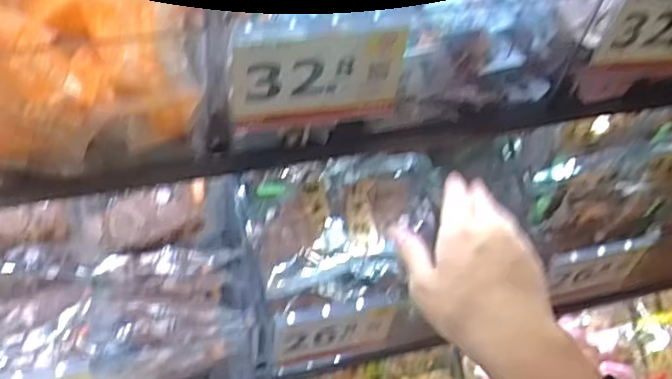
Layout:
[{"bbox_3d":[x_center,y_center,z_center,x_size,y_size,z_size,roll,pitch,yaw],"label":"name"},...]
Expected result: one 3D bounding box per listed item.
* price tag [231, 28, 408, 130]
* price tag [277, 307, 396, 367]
[{"bbox_3d":[-0.008,-0.057,0.358,0.094,0.059,0.007,-11,50,-13],"label":"price tag"},{"bbox_3d":[0.000,0.115,0.518,0.089,0.042,0.007,-9,34,-16],"label":"price tag"}]

